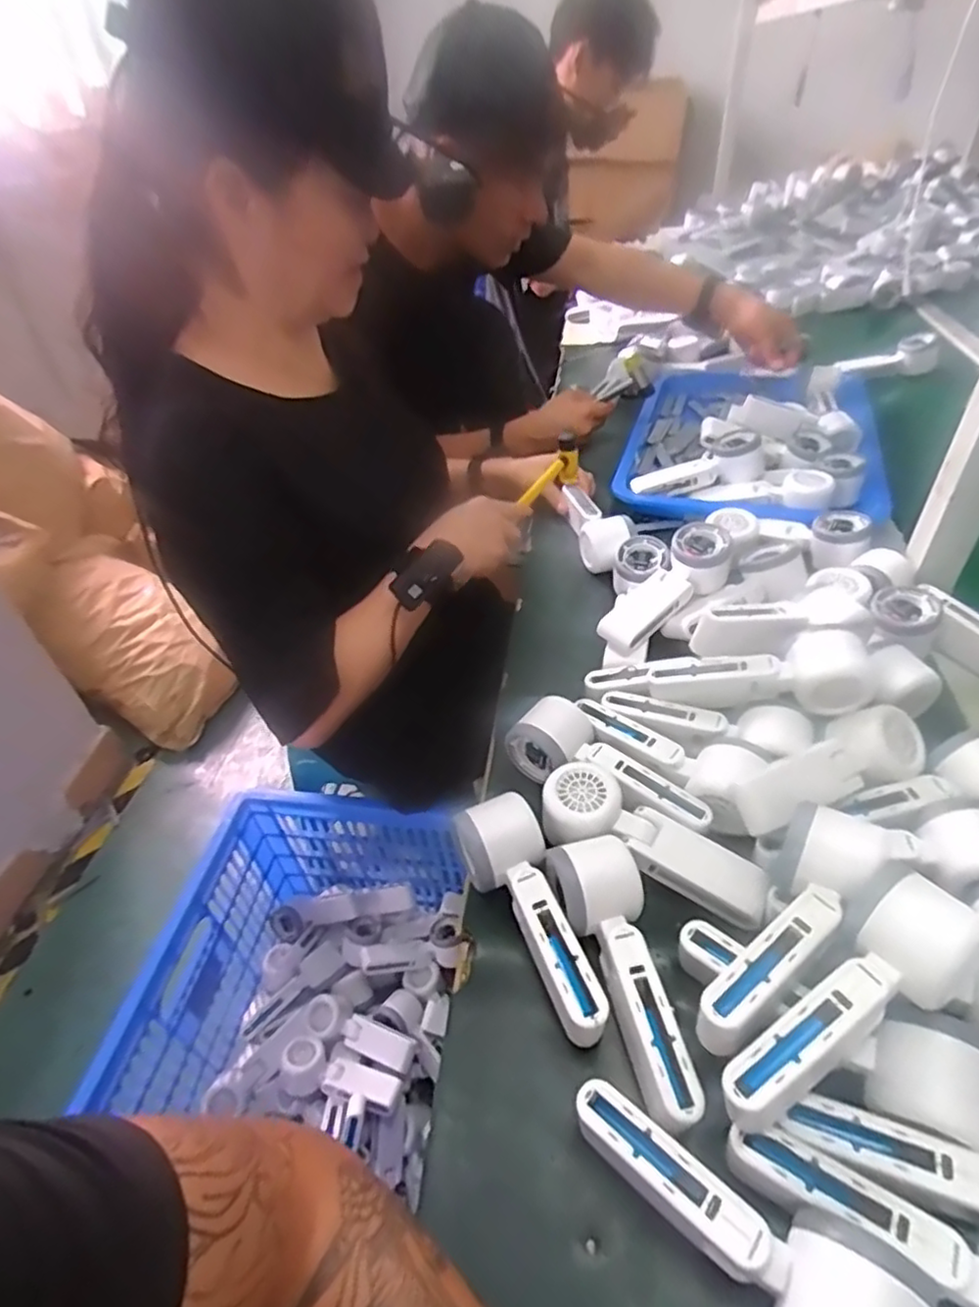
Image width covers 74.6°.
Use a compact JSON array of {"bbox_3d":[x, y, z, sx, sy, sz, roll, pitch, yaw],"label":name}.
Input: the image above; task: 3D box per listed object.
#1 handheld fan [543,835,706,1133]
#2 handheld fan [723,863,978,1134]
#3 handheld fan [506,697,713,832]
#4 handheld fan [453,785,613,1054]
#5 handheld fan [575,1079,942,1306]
[{"bbox_3d":[0.091,0.196,0.404,0.055,0.049,0.163,-15,43,-11],"label":"handheld fan"},{"bbox_3d":[0.189,0.187,0.340,0.161,0.045,0.061,-36,49,-12],"label":"handheld fan"},{"bbox_3d":[0.092,0.098,0.510,0.161,0.051,0.057,32,54,33],"label":"handheld fan"},{"bbox_3d":[0.023,0.177,0.434,0.057,0.051,0.169,-14,43,-10],"label":"handheld fan"},{"bbox_3d":[0.119,0.279,0.316,0.169,0.049,0.059,25,50,29],"label":"handheld fan"}]

